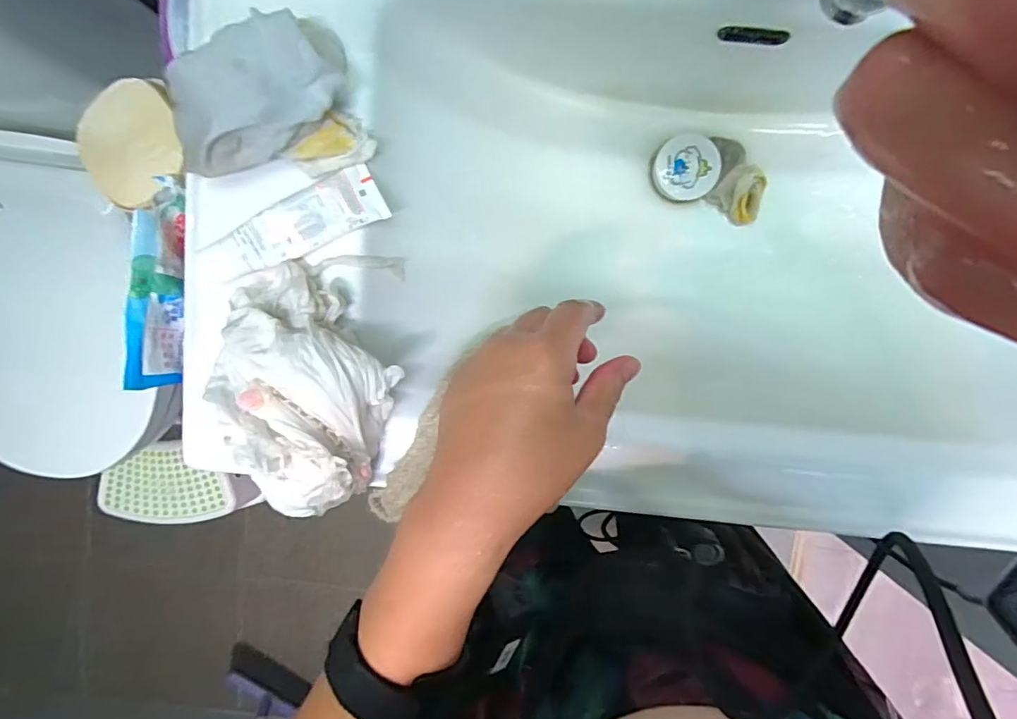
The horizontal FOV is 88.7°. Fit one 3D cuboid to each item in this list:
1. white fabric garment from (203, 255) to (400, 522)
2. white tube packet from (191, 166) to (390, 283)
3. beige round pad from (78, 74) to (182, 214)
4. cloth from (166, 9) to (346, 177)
[{"bbox_3d":[-0.146,0.019,0.358,0.103,0.074,0.161,-34,96,7],"label":"white fabric garment"},{"bbox_3d":[-0.155,-0.095,0.376,0.133,0.014,0.039,-28,97,-7],"label":"white tube packet"},{"bbox_3d":[-0.280,-0.160,0.387,0.065,0.017,0.087,-6,99,3],"label":"beige round pad"},{"bbox_3d":[-0.164,-0.165,0.328,0.107,0.028,0.062,-24,98,6],"label":"cloth"}]

